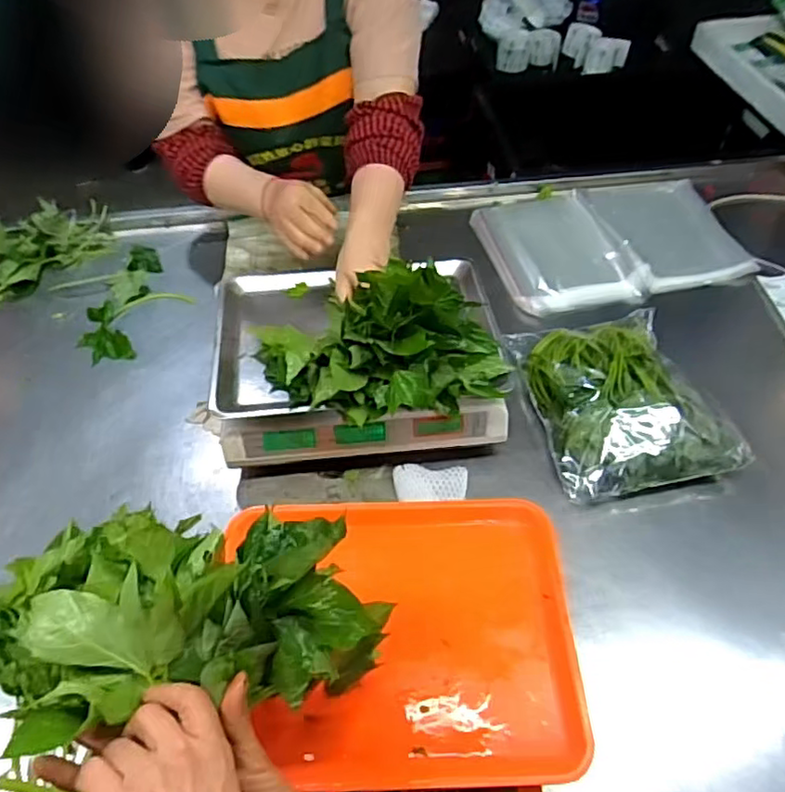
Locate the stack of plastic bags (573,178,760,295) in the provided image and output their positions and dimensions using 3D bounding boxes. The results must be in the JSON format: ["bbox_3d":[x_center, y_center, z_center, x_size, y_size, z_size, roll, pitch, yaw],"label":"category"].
[{"bbox_3d":[0.400,-0.253,0.935,0.166,0.043,0.239,-6,55,-5],"label":"stack of plastic bags"}]

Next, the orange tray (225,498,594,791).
[{"bbox_3d":[0.004,0.199,0.536,0.290,0.031,0.232,-1,54,-2],"label":"orange tray"}]

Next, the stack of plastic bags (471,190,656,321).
[{"bbox_3d":[0.260,-0.237,1.012,0.196,0.024,0.287,-19,52,2],"label":"stack of plastic bags"}]

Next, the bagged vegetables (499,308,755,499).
[{"bbox_3d":[0.291,-0.001,0.795,0.211,0.088,0.254,-5,55,-5],"label":"bagged vegetables"}]

